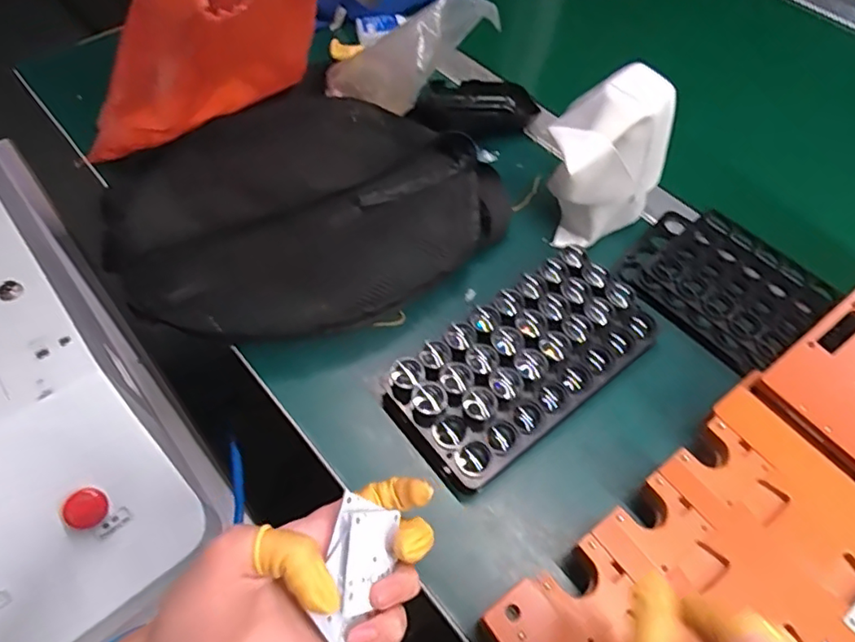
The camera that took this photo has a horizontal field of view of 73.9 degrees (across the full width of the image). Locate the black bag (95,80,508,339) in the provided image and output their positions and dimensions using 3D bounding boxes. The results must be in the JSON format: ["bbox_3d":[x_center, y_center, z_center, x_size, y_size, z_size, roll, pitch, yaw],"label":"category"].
[{"bbox_3d":[-0.103,-0.098,0.469,0.291,0.053,0.248,-31,63,-19],"label":"black bag"}]

